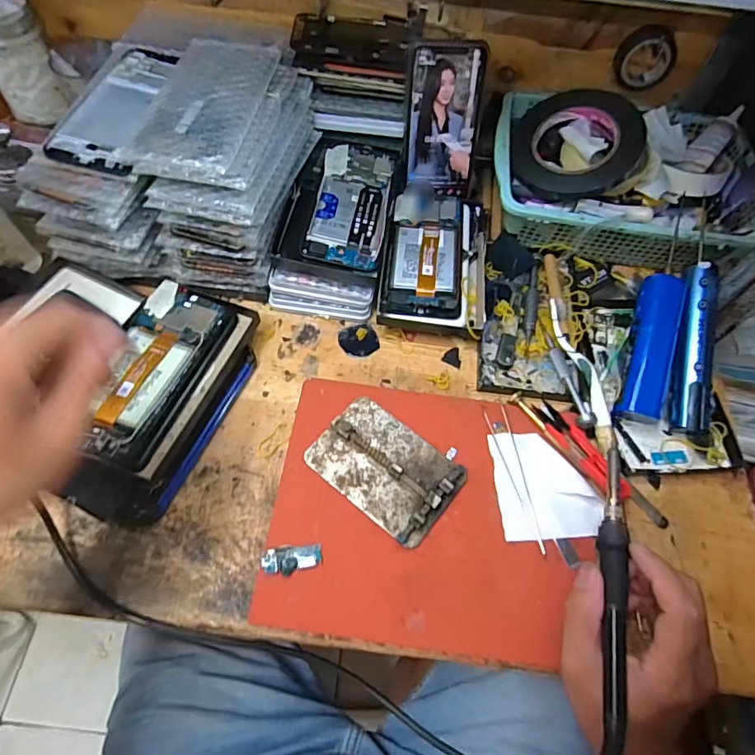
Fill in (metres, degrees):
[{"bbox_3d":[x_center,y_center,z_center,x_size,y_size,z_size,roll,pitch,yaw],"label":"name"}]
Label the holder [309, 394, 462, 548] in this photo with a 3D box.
[{"bbox_3d":[0.007,0.074,0.415,0.117,0.020,0.081,37,66,16],"label":"holder"}]

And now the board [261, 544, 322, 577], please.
[{"bbox_3d":[-0.065,0.140,0.381,0.044,0.006,0.020,-4,62,-5],"label":"board"}]

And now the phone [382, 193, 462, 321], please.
[{"bbox_3d":[0.049,-0.127,0.499,0.071,0.011,0.156,5,61,3],"label":"phone"}]

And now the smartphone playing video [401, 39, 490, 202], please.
[{"bbox_3d":[0.068,-0.258,0.504,0.077,0.141,0.005,1,40,-2],"label":"smartphone playing video"}]

